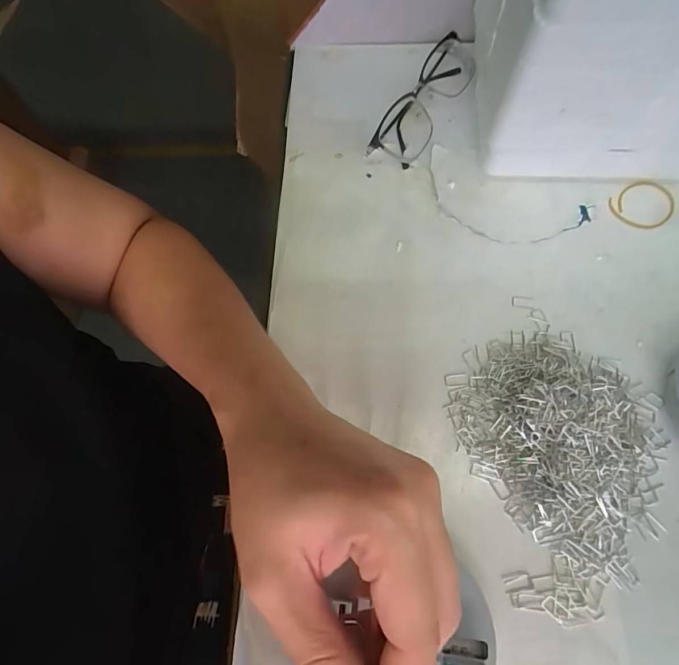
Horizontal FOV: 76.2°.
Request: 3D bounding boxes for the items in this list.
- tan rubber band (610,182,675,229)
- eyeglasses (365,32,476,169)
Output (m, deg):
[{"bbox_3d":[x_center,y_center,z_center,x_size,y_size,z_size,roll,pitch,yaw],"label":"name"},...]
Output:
[{"bbox_3d":[0.240,-0.101,0.338,0.052,0.004,0.040,-32,71,-10],"label":"tan rubber band"},{"bbox_3d":[0.074,-0.199,0.370,0.041,0.026,0.141,28,72,12],"label":"eyeglasses"}]

